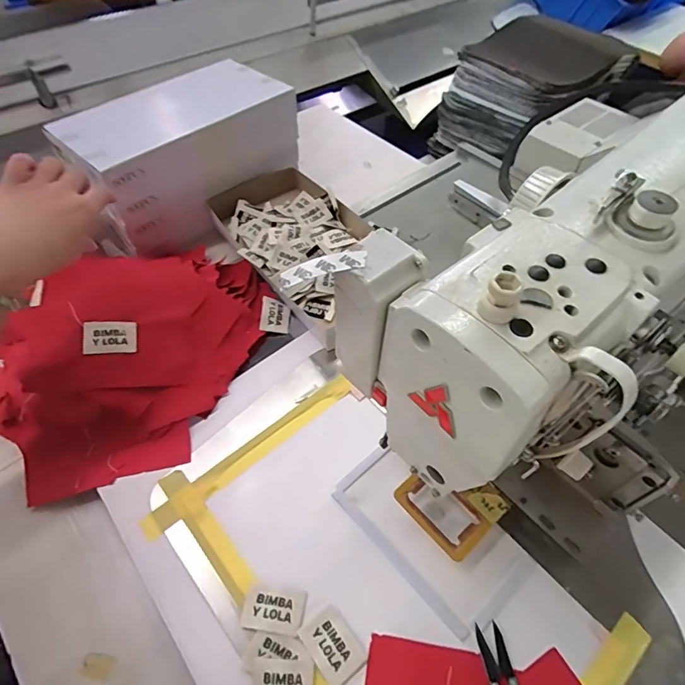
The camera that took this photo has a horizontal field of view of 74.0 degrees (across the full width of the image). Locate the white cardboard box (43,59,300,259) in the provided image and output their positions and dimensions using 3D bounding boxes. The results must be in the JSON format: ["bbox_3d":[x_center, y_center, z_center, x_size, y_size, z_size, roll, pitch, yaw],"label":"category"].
[{"bbox_3d":[-0.227,-0.276,0.679,0.147,0.160,0.310,40,61,23],"label":"white cardboard box"}]

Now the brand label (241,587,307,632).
[{"bbox_3d":[-0.057,0.224,0.383,0.051,0.004,0.030,4,53,1],"label":"brand label"}]

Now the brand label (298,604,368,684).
[{"bbox_3d":[-0.007,0.246,0.368,0.036,0.004,0.049,-30,60,-22],"label":"brand label"}]

